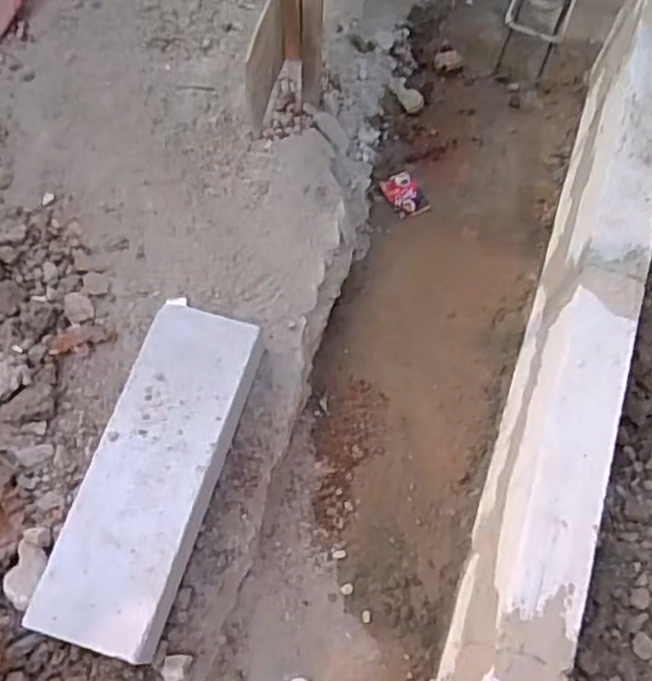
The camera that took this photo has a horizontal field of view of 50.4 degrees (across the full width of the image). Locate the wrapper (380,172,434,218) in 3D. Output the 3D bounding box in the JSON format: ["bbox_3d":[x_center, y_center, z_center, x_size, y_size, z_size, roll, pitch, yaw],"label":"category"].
[{"bbox_3d":[0.190,-0.351,1.663,0.080,0.013,0.127,-23,69,-11],"label":"wrapper"}]

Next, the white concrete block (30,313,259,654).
[{"bbox_3d":[-0.301,0.226,1.231,0.201,0.084,0.594,14,67,5],"label":"white concrete block"}]

